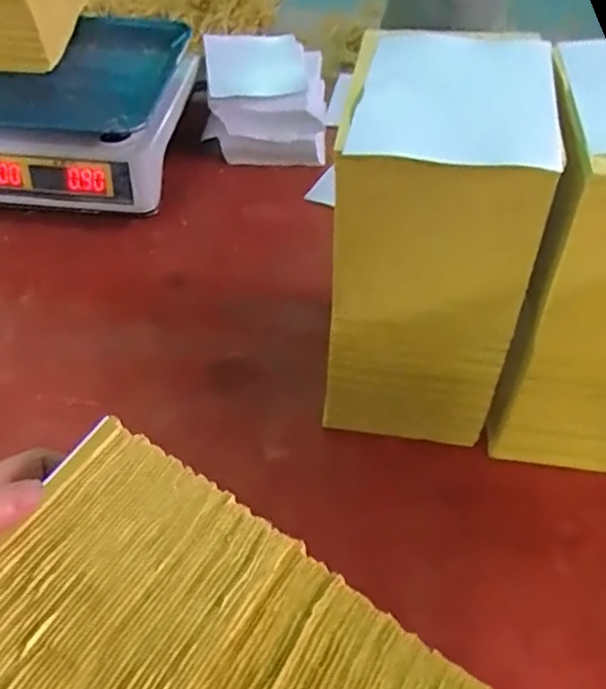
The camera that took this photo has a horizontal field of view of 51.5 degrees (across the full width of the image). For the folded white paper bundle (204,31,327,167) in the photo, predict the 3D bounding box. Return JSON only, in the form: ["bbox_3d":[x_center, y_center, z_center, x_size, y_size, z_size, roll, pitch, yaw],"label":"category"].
[{"bbox_3d":[-0.048,-0.306,0.771,0.133,0.084,0.180,-3,50,-3],"label":"folded white paper bundle"}]

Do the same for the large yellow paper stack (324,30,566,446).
[{"bbox_3d":[0.093,-0.075,0.454,0.128,0.246,0.185,7,49,6],"label":"large yellow paper stack"}]

